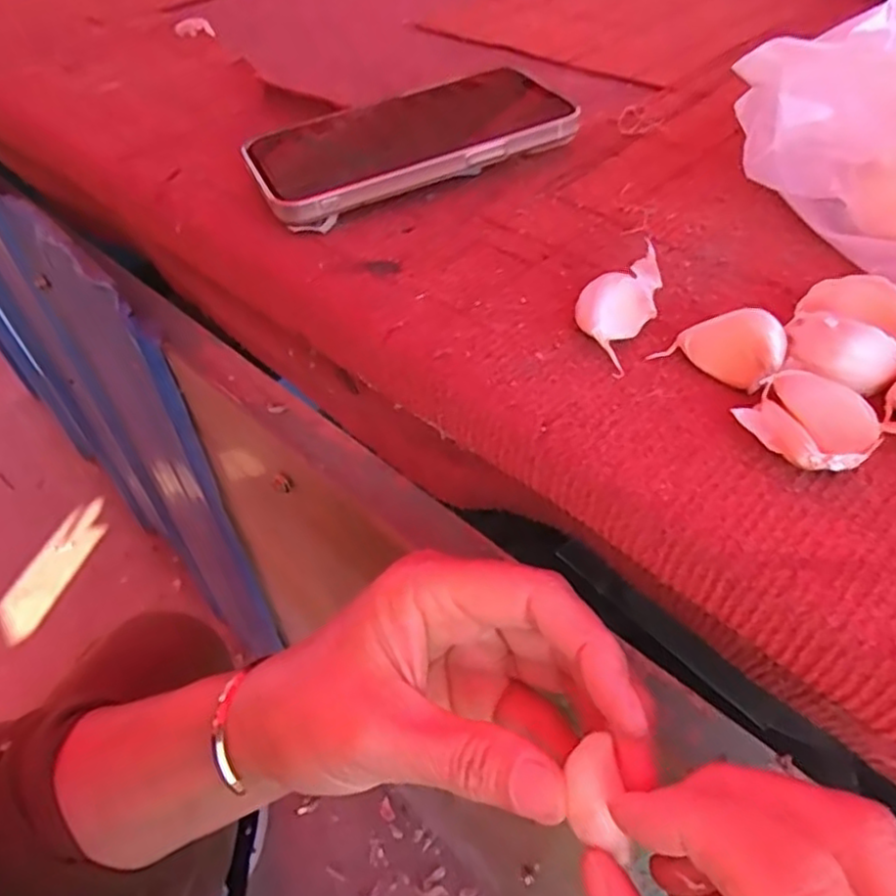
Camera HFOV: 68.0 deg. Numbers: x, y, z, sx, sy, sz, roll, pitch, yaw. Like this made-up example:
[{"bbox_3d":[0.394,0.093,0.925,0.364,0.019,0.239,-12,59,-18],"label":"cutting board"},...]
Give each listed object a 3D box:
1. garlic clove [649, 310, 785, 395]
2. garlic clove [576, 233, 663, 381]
[{"bbox_3d":[0.085,-0.033,0.206,0.035,0.018,0.016,28,51,25],"label":"garlic clove"},{"bbox_3d":[0.055,-0.047,0.219,0.021,0.024,0.035,25,50,23],"label":"garlic clove"}]

